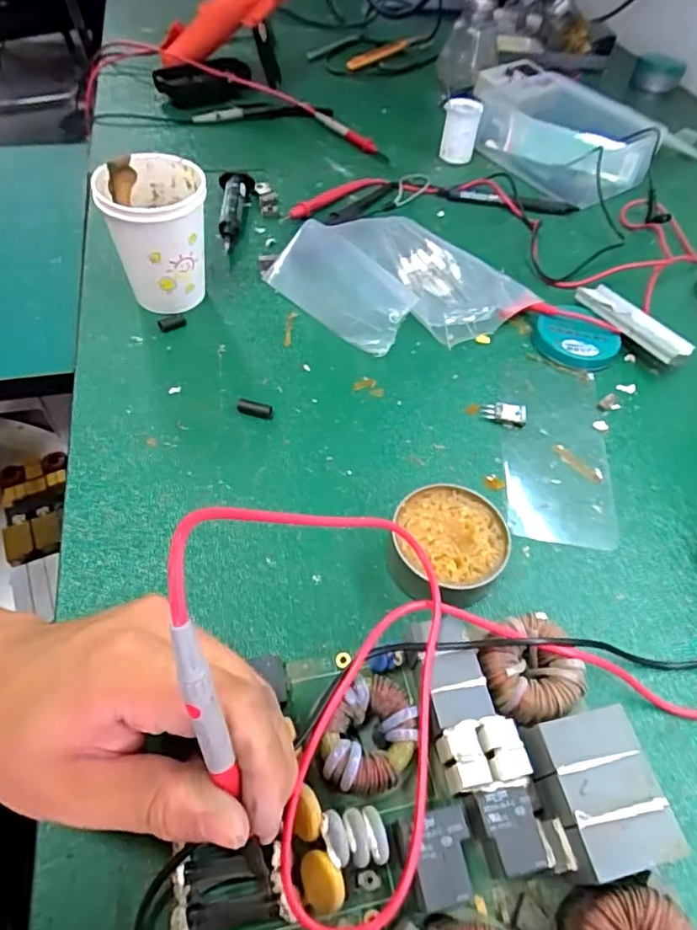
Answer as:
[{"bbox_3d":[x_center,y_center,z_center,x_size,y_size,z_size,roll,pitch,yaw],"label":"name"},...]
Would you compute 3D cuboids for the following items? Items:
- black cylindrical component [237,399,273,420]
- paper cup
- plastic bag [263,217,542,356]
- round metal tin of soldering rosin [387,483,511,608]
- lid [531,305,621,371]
[{"bbox_3d":[-0.063,-0.038,0.383,0.024,0.009,0.010,12,53,4],"label":"black cylindrical component"},{"bbox_3d":[-0.136,-0.164,0.418,0.068,0.094,0.073,2,53,-3],"label":"paper cup"},{"bbox_3d":[0.044,-0.153,0.462,0.171,0.033,0.150,38,60,22],"label":"plastic bag"},{"bbox_3d":[0.054,0.048,0.315,0.061,0.030,0.069,12,53,4],"label":"round metal tin of soldering rosin"},{"bbox_3d":[0.176,-0.098,0.443,0.059,0.012,0.059,2,53,-3],"label":"lid"}]

